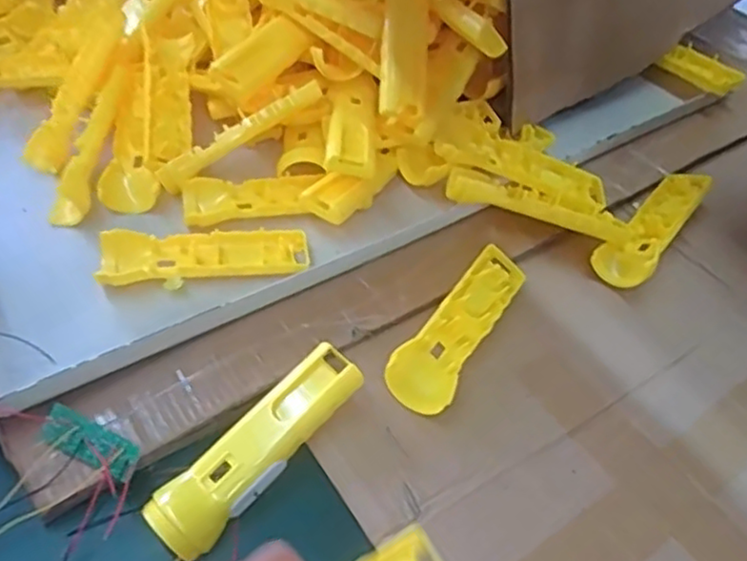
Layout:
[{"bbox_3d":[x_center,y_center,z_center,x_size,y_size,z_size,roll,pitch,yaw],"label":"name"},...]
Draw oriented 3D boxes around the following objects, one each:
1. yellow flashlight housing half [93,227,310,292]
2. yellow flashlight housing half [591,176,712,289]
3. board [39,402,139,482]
[{"bbox_3d":[-0.134,-0.021,0.538,0.159,0.018,0.050,-4,52,-8],"label":"yellow flashlight housing half"},{"bbox_3d":[0.253,-0.050,0.612,0.046,0.025,0.156,34,56,21],"label":"yellow flashlight housing half"},{"bbox_3d":[-0.187,0.106,0.443,0.070,0.007,0.024,25,82,11],"label":"board"}]

